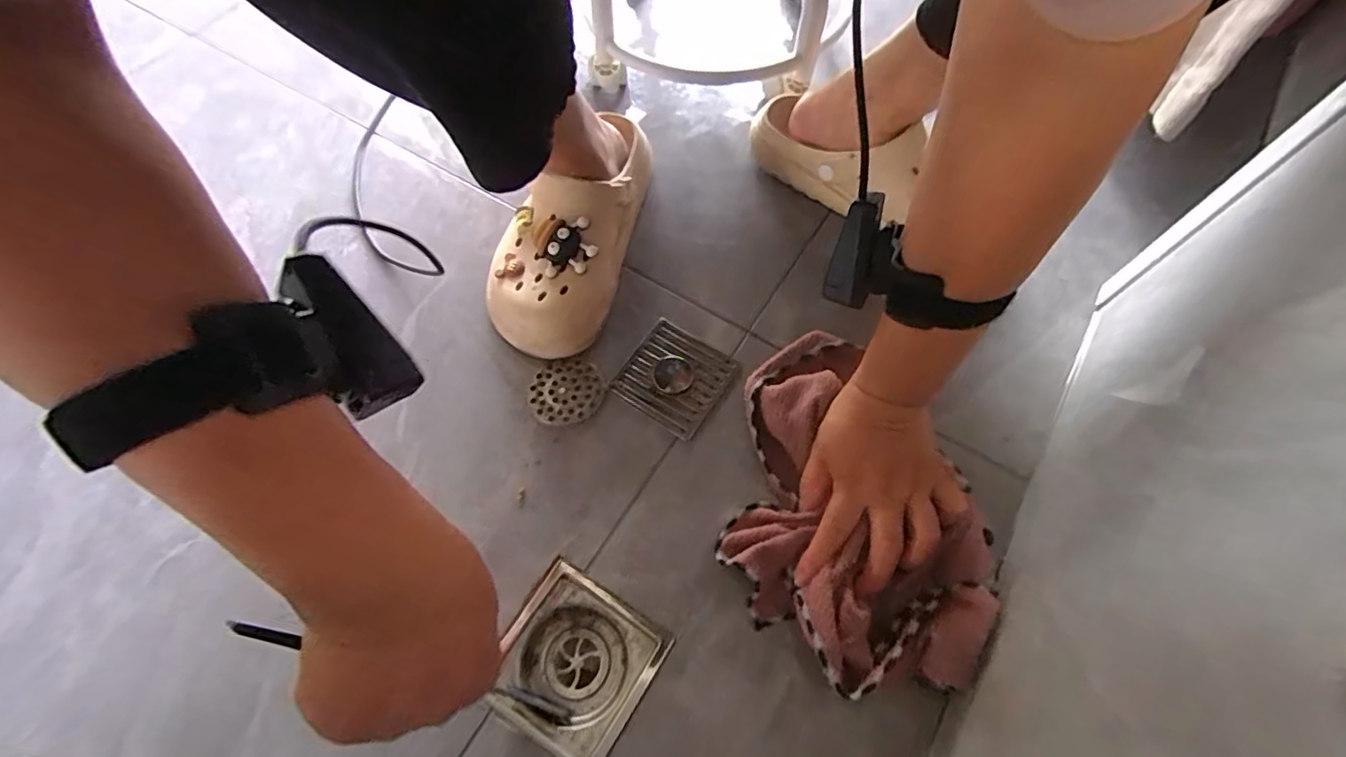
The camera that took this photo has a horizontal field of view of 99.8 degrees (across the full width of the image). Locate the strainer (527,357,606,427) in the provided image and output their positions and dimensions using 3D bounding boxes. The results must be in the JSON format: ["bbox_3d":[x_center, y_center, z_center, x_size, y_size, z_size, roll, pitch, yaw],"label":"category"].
[{"bbox_3d":[-0.085,0.010,0.455,0.057,0.005,0.057,-1,65,1],"label":"strainer"}]

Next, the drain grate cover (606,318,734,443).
[{"bbox_3d":[0.000,-0.004,0.460,0.080,0.008,0.081,31,69,15],"label":"drain grate cover"}]

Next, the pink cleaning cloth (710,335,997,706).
[{"bbox_3d":[0.131,0.082,0.399,0.172,0.036,0.240,11,66,7],"label":"pink cleaning cloth"}]

